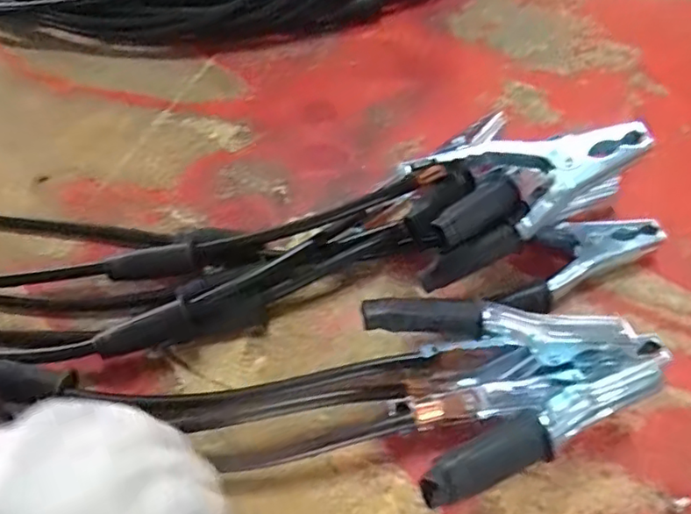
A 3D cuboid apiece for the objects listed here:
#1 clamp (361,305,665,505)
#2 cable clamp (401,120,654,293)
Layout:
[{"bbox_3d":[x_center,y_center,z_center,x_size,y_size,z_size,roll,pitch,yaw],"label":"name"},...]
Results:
[{"bbox_3d":[0.093,0.055,0.311,0.164,0.082,0.090,-25,59,-11],"label":"clamp"},{"bbox_3d":[0.100,-0.042,0.338,0.135,0.044,0.068,-18,58,-7],"label":"cable clamp"}]

